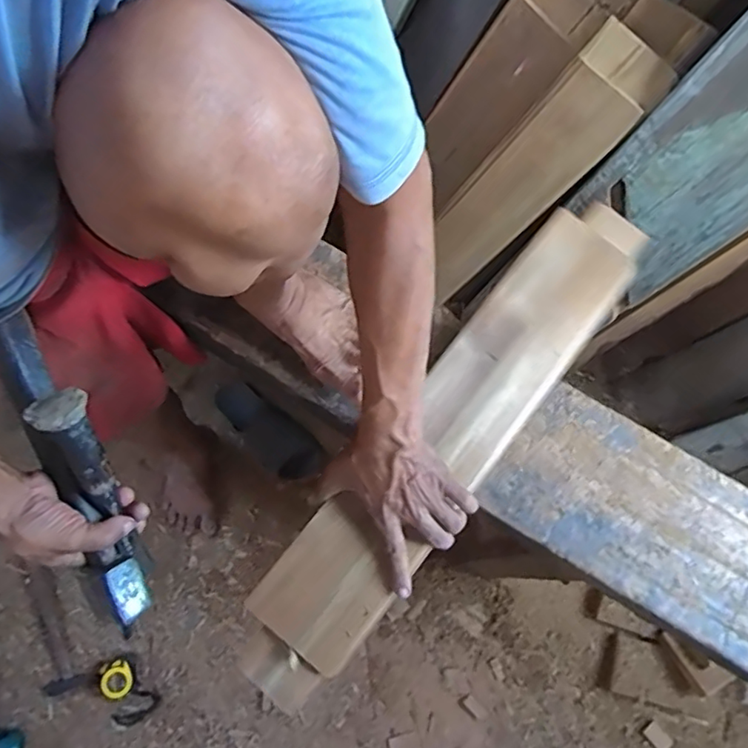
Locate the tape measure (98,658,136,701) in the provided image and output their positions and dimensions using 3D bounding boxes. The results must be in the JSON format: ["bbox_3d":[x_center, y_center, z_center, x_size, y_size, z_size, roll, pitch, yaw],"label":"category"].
[{"bbox_3d":[-0.494,0.585,1.114,0.065,0.043,0.071,0,78,0],"label":"tape measure"}]

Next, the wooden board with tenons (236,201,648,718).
[{"bbox_3d":[0.094,0.052,0.651,0.120,0.030,0.663,38,76,8],"label":"wooden board with tenons"}]

